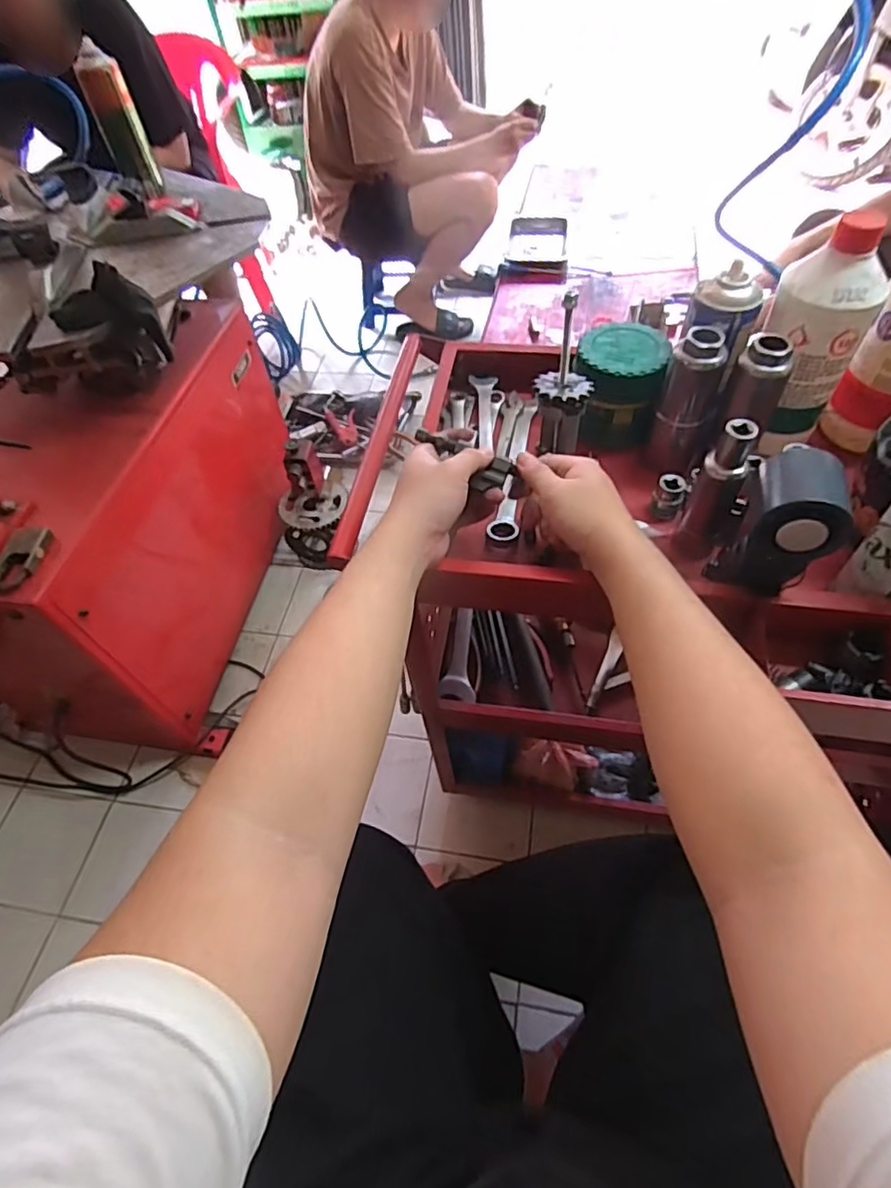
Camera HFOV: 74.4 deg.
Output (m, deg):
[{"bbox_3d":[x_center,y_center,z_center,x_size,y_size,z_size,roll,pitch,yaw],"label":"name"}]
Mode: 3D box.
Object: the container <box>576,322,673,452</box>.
[{"bbox_3d":[0.190,-0.233,0.652,0.090,0.085,0.103,5,56,9],"label":"container"}]

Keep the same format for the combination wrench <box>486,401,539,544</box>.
[{"bbox_3d":[0.078,-0.144,0.657,0.031,0.024,0.226,6,56,9],"label":"combination wrench"}]

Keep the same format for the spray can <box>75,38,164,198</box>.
[{"bbox_3d":[-0.552,-0.799,0.997,0.066,0.196,0.049,-23,57,-11],"label":"spray can"}]

